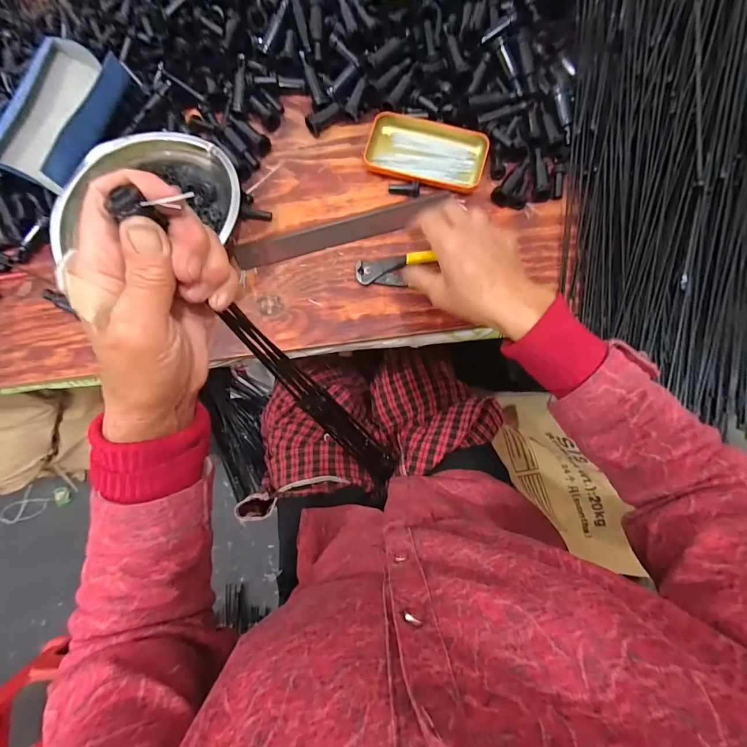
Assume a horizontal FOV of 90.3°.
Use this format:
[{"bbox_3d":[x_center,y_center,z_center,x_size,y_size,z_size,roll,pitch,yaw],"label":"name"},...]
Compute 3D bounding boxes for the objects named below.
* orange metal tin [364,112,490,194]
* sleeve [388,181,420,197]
[{"bbox_3d":[0.065,-0.271,0.458,0.143,0.017,0.078,12,81,3],"label":"orange metal tin"},{"bbox_3d":[0.037,-0.228,0.459,0.038,0.014,0.013,5,81,2],"label":"sleeve"}]

